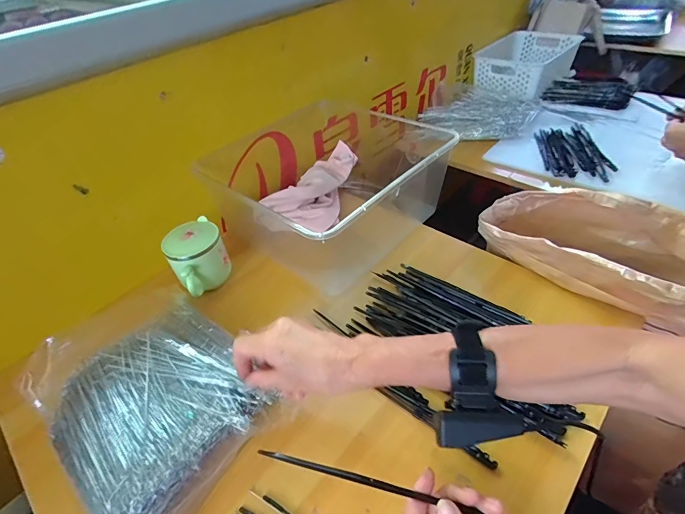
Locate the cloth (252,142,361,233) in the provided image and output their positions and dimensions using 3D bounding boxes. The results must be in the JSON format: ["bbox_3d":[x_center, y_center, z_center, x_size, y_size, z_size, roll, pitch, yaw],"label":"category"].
[{"bbox_3d":[-0.056,-0.125,0.690,0.130,0.063,0.191,6,43,14],"label":"cloth"}]

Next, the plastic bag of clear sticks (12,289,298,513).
[{"bbox_3d":[-0.209,0.148,0.423,0.280,0.066,0.199,29,52,33],"label":"plastic bag of clear sticks"}]

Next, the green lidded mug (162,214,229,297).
[{"bbox_3d":[-0.208,0.002,0.553,0.076,0.077,0.089,-29,46,-24],"label":"green lidded mug"}]

